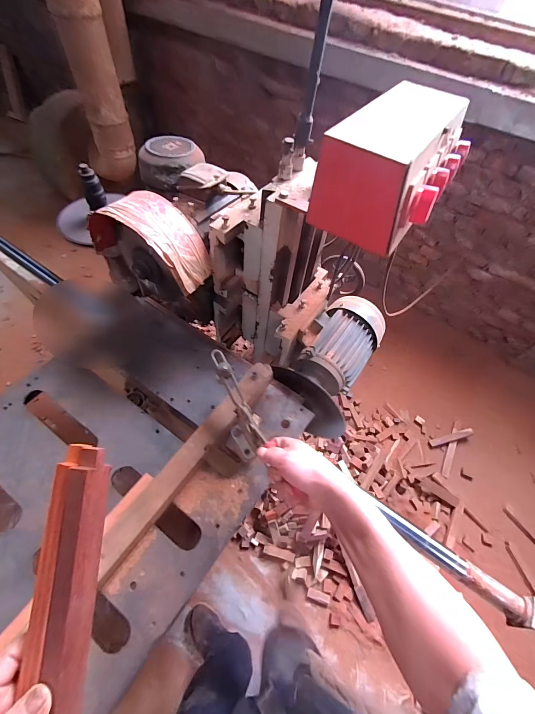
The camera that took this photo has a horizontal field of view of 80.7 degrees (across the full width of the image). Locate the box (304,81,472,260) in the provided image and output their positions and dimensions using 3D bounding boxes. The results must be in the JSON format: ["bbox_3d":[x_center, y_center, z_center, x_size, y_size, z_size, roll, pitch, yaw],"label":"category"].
[{"bbox_3d":[0.215,-0.317,0.517,0.161,0.141,0.290,25,55,22],"label":"box"}]

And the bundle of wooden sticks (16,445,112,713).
[{"bbox_3d":[-0.186,0.241,0.280,0.048,0.026,0.308,2,79,4],"label":"bundle of wooden sticks"}]

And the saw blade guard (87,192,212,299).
[{"bbox_3d":[-0.238,-0.240,0.625,0.259,0.117,0.100,25,55,22],"label":"saw blade guard"}]

